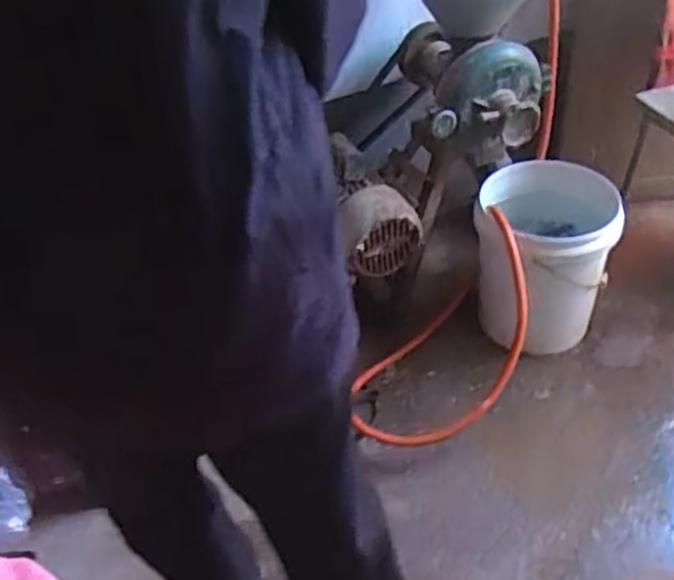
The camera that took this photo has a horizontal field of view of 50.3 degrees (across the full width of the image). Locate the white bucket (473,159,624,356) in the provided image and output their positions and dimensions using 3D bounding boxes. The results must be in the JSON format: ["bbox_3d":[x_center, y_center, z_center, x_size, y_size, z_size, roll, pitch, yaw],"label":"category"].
[{"bbox_3d":[0.457,-0.079,1.623,0.282,0.313,0.298,7,43,14],"label":"white bucket"}]

